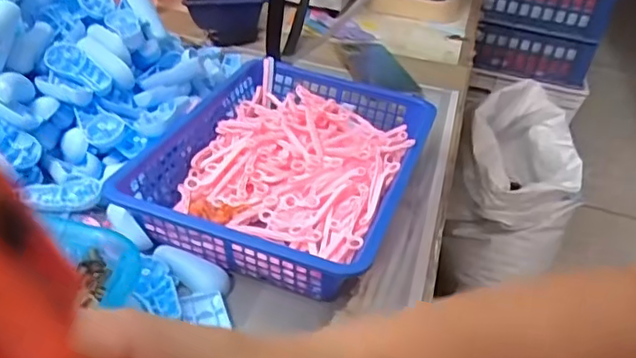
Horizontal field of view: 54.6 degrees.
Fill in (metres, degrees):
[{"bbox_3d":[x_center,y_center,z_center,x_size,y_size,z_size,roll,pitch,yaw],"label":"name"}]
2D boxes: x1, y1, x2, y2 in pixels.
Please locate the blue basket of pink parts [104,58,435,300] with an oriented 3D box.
[{"bbox_3d":[-0.031,-0.012,0.572,0.220,0.065,0.286,17,35,13],"label":"blue basket of pink parts"}]

